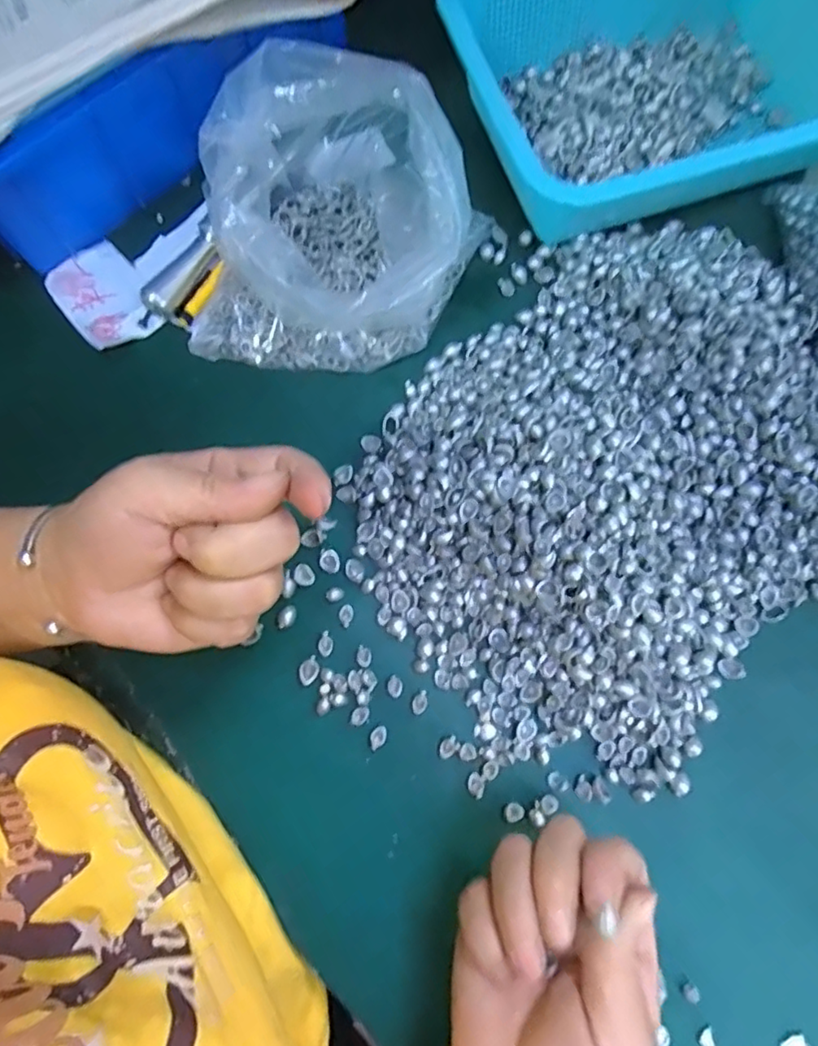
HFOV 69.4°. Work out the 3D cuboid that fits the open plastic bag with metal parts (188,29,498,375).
[{"bbox_3d":[-0.039,-0.174,0.340,0.143,0.092,0.166,22,78,7],"label":"open plastic bag with metal parts"}]

